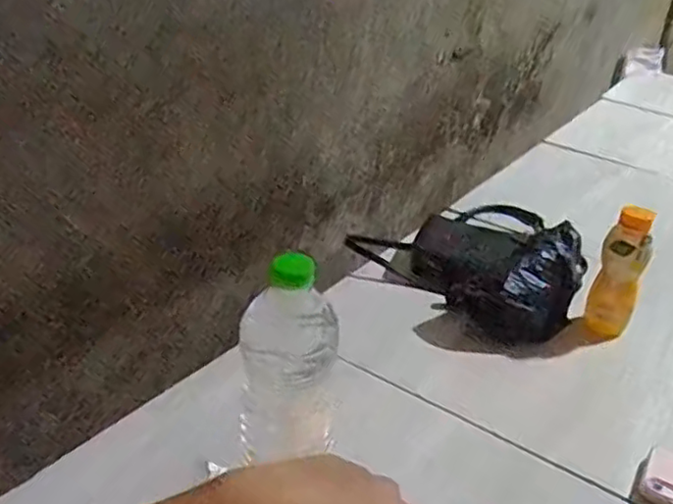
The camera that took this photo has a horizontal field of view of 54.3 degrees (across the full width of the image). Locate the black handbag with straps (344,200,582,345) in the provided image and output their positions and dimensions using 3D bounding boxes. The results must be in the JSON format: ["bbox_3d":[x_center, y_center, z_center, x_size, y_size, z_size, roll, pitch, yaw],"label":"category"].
[{"bbox_3d":[0.187,0.015,0.954,0.311,0.105,0.176,19,33,24],"label":"black handbag with straps"}]

